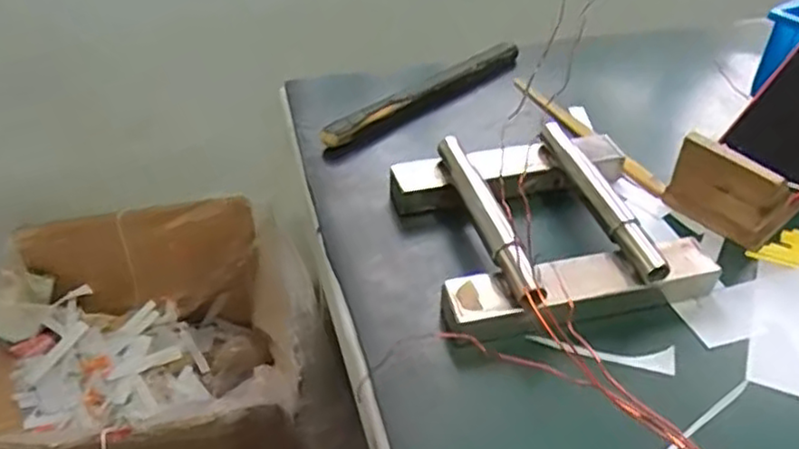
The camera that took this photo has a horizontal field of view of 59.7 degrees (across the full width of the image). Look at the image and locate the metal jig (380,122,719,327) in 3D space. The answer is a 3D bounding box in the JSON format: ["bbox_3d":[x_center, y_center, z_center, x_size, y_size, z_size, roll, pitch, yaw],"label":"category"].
[{"bbox_3d":[0.110,-0.006,0.533,0.196,0.048,0.180,-9,42,-12],"label":"metal jig"}]

